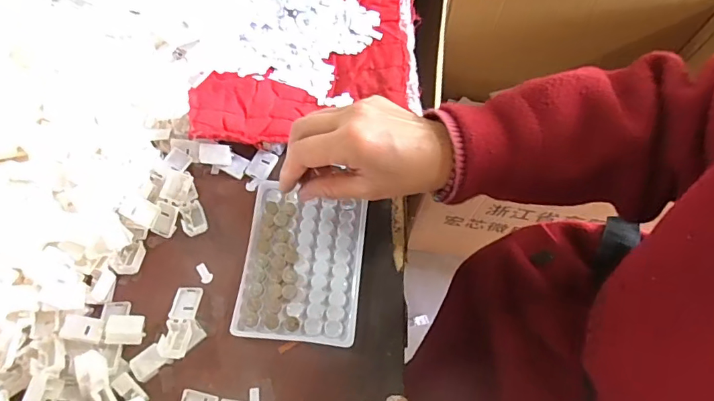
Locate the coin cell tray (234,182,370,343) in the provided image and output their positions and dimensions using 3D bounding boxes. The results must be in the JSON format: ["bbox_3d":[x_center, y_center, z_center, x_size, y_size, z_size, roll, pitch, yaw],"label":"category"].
[{"bbox_3d":[-0.044,0.050,0.380,0.095,0.009,0.122,6,68,2],"label":"coin cell tray"}]

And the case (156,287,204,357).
[{"bbox_3d":[-0.135,0.092,0.361,0.020,0.009,0.057,3,52,1],"label":"case"}]

